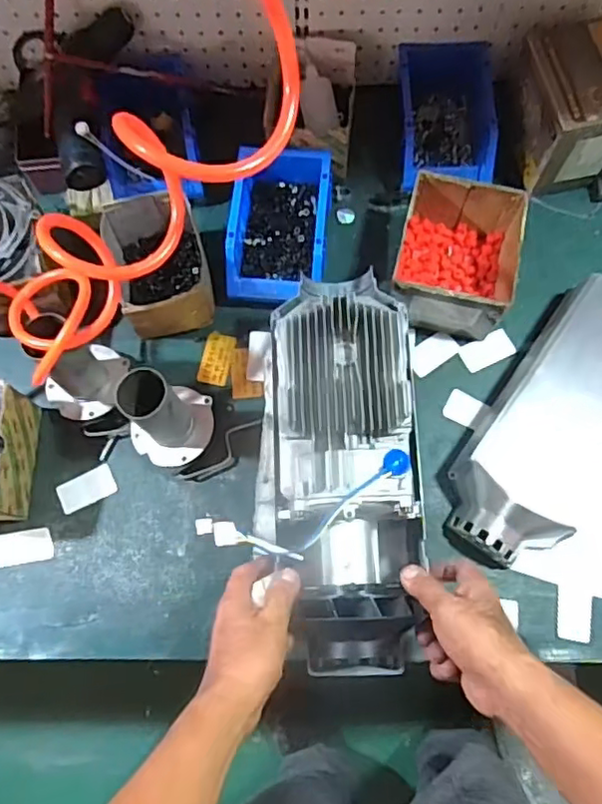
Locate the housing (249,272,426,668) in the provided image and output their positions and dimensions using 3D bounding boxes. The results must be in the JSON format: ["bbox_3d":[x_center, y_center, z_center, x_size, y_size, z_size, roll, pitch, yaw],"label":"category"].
[{"bbox_3d":[0.035,0.057,0.582,0.150,0.115,0.374,-1,81,0],"label":"housing"}]

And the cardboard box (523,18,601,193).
[{"bbox_3d":[0.330,-0.362,0.763,0.121,0.127,0.141,-8,73,-2],"label":"cardboard box"}]

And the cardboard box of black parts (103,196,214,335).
[{"bbox_3d":[-0.172,-0.162,0.754,0.116,0.084,0.163,-14,73,-4],"label":"cardboard box of black parts"}]

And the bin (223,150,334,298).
[{"bbox_3d":[-0.026,-0.214,0.755,0.112,0.069,0.178,6,73,3],"label":"bin"}]

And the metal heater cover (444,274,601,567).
[{"bbox_3d":[0.313,0.006,0.694,0.169,0.086,0.399,33,76,10],"label":"metal heater cover"}]

